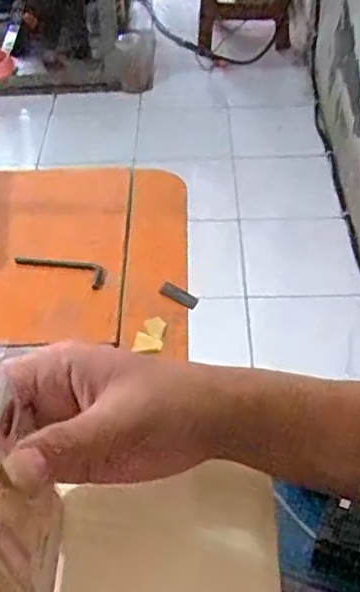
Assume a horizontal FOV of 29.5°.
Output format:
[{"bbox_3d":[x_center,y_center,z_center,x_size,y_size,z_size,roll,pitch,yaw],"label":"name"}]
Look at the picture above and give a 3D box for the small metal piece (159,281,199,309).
[{"bbox_3d":[-0.001,0.000,0.527,0.035,0.011,0.008,29,53,27],"label":"small metal piece"}]

